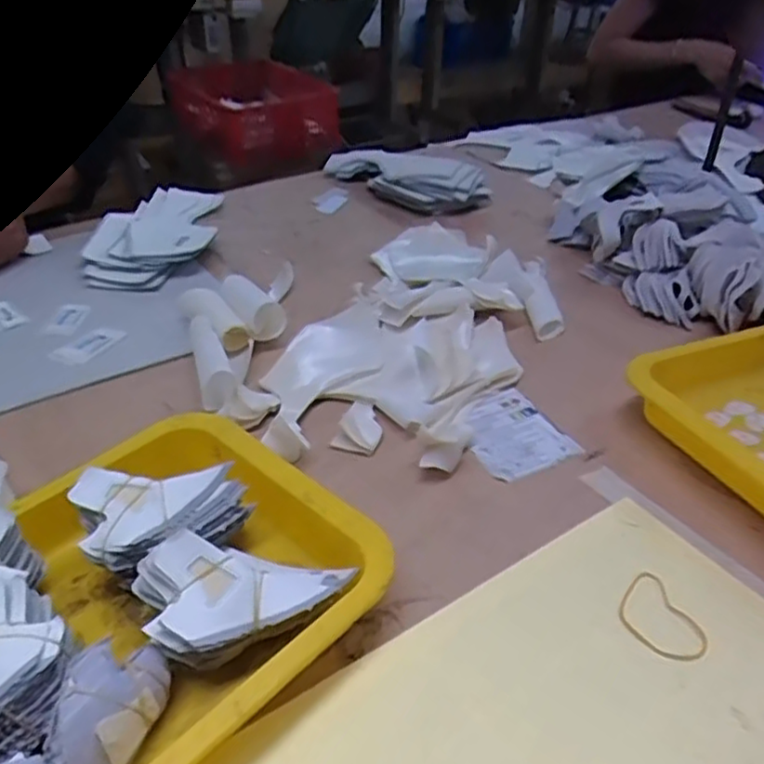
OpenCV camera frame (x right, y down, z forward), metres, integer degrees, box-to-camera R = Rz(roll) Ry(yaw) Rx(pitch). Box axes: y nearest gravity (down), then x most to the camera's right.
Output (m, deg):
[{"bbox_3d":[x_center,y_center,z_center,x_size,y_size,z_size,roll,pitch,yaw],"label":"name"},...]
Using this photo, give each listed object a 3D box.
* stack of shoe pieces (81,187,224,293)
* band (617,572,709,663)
[{"bbox_3d":[-0.250,-0.167,0.772,0.123,0.025,0.236,1,37,-2],"label":"stack of shoe pieces"},{"bbox_3d":[0.155,0.133,0.393,0.039,0.004,0.058,-12,39,-17],"label":"band"}]

